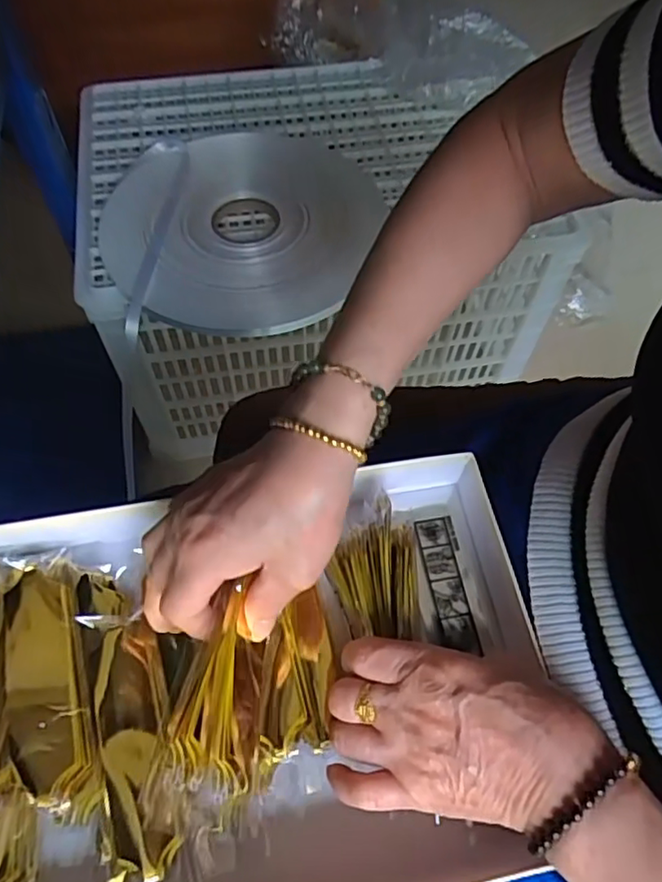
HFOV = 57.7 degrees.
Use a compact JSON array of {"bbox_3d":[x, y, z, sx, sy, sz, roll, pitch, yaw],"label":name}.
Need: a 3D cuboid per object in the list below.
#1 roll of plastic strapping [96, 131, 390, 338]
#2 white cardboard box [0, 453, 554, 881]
[{"bbox_3d":[-0.127,-0.305,0.802,0.352,0.045,0.411,17,62,8],"label":"roll of plastic strapping"},{"bbox_3d":[-0.052,0.128,0.321,0.337,0.055,0.216,-8,61,-6],"label":"white cardboard box"}]

